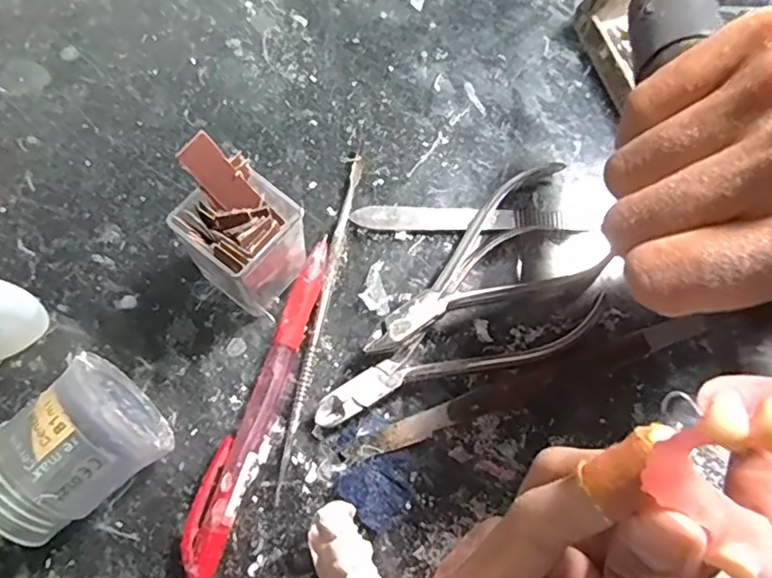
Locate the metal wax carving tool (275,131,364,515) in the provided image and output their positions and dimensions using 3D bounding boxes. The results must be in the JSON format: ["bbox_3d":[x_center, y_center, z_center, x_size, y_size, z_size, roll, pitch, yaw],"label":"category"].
[{"bbox_3d":[-0.026,0.006,0.243,0.006,0.007,0.151,11,71,2],"label":"metal wax carving tool"}]

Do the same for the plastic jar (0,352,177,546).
[{"bbox_3d":[-0.106,0.056,0.204,0.052,0.043,0.042,-39,76,-14],"label":"plastic jar"}]

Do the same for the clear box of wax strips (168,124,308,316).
[{"bbox_3d":[-0.055,-0.019,0.219,0.044,0.067,0.044,42,75,12],"label":"clear box of wax strips"}]

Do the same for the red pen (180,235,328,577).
[{"bbox_3d":[-0.048,0.043,0.227,0.017,0.011,0.133,18,71,4],"label":"red pen"}]

